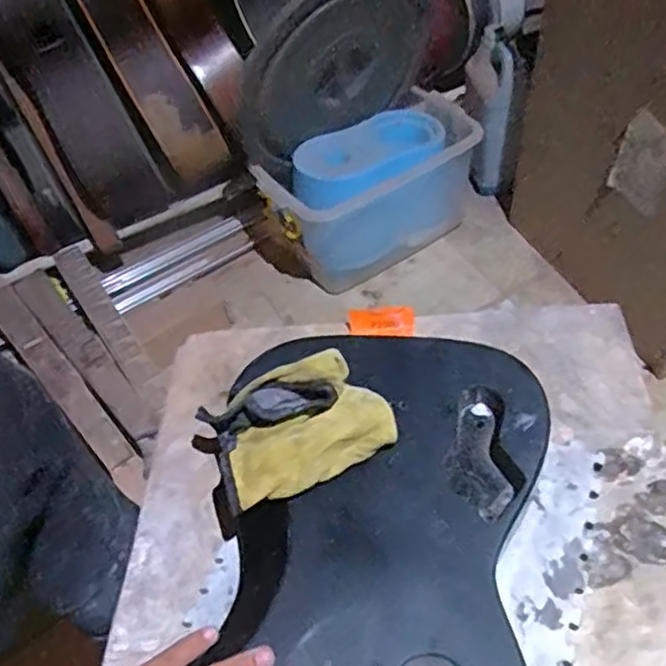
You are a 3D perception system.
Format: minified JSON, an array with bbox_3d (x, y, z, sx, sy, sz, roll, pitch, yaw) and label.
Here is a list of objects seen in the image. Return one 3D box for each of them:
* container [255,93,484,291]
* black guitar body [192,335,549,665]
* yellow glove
[{"bbox_3d":[0.095,-0.293,1.422,0.457,0.234,0.201,-28,53,-17],"label":"container"},{"bbox_3d":[0.044,0.157,0.581,0.261,0.054,0.363,3,51,8],"label":"black guitar body"},{"bbox_3d":[-0.035,0.085,0.603,0.168,0.069,0.109,-16,50,-5],"label":"yellow glove"}]

